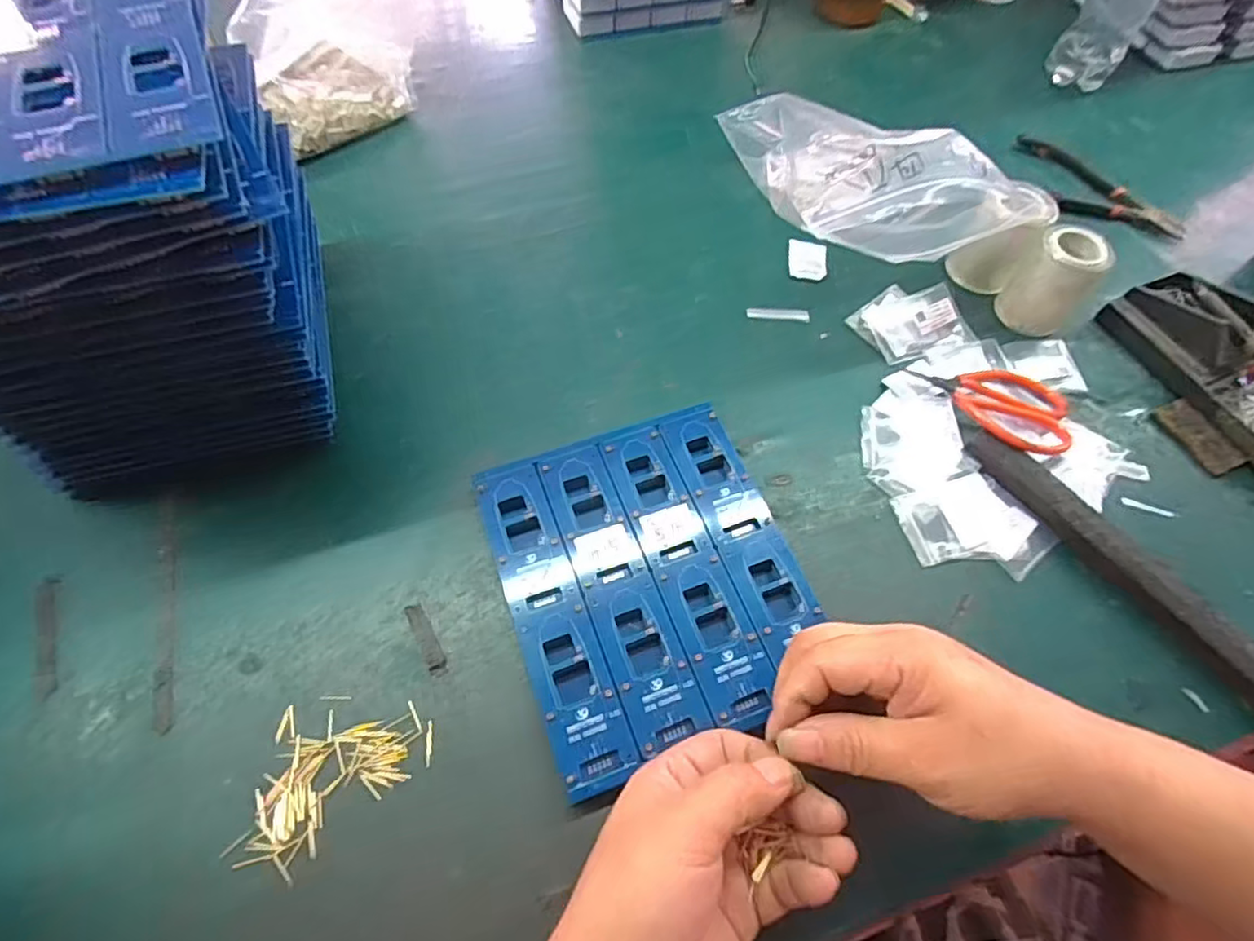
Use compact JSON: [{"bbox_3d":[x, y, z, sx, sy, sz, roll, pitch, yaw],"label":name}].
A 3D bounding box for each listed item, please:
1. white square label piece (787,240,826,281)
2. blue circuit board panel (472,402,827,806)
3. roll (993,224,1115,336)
[{"bbox_3d":[0.148,-0.173,0.521,0.030,0.006,0.039,8,61,2],"label":"white square label piece"},{"bbox_3d":[0.013,0.060,0.370,0.158,0.015,0.189,-17,62,-11],"label":"blue circuit board panel"},{"bbox_3d":[0.312,-0.139,0.468,0.049,0.066,0.049,1,61,-1],"label":"roll"}]

